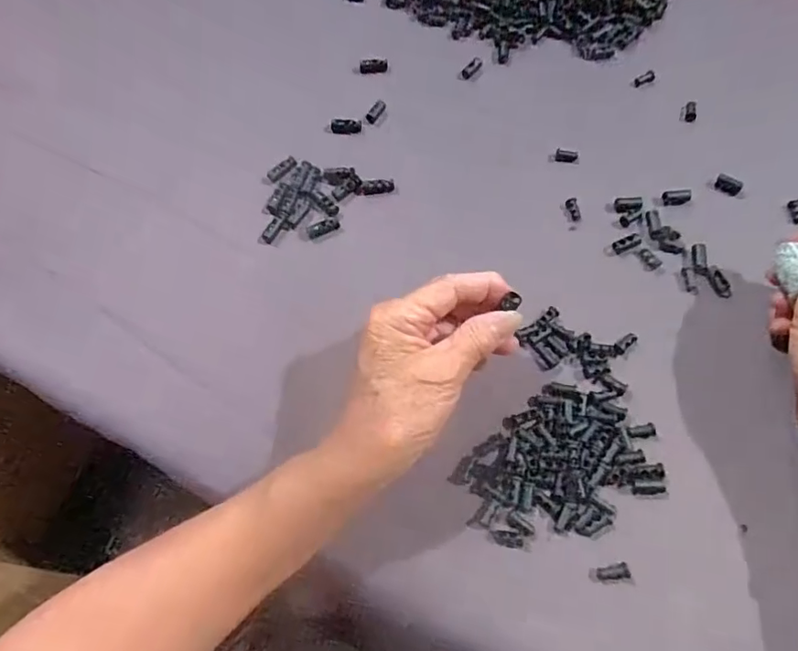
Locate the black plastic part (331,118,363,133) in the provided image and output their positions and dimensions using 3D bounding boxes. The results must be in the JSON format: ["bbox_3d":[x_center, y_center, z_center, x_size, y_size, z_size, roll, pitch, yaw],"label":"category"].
[{"bbox_3d":[-0.043,-0.162,0.424,0.025,0.011,0.007,-4,64,-14],"label":"black plastic part"}]

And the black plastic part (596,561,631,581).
[{"bbox_3d":[0.118,0.136,0.287,0.018,0.004,0.008,-23,62,25],"label":"black plastic part"}]

